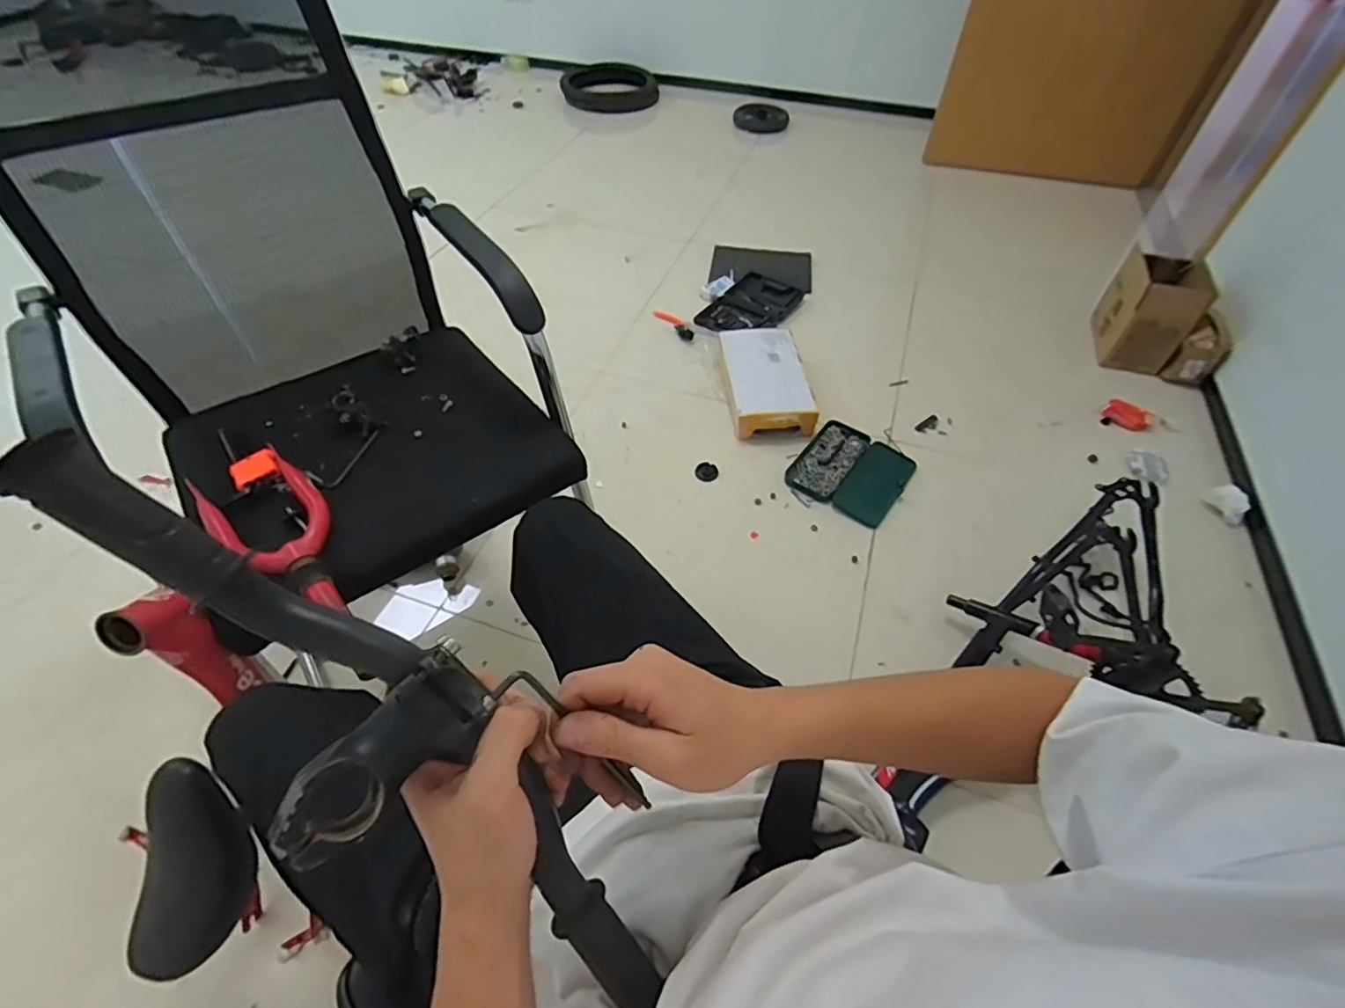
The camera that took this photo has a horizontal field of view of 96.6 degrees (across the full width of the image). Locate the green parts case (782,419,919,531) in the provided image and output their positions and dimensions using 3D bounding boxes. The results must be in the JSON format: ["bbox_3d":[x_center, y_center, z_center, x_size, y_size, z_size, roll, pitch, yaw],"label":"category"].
[{"bbox_3d":[0.424,-0.083,1.421,0.243,0.027,0.259,32,57,22],"label":"green parts case"}]

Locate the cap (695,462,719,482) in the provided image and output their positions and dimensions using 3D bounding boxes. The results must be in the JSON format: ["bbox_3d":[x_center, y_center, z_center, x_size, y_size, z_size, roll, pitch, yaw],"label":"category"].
[{"bbox_3d":[0.082,-0.077,1.424,0.055,0.018,0.051,1,53,-2],"label":"cap"}]

